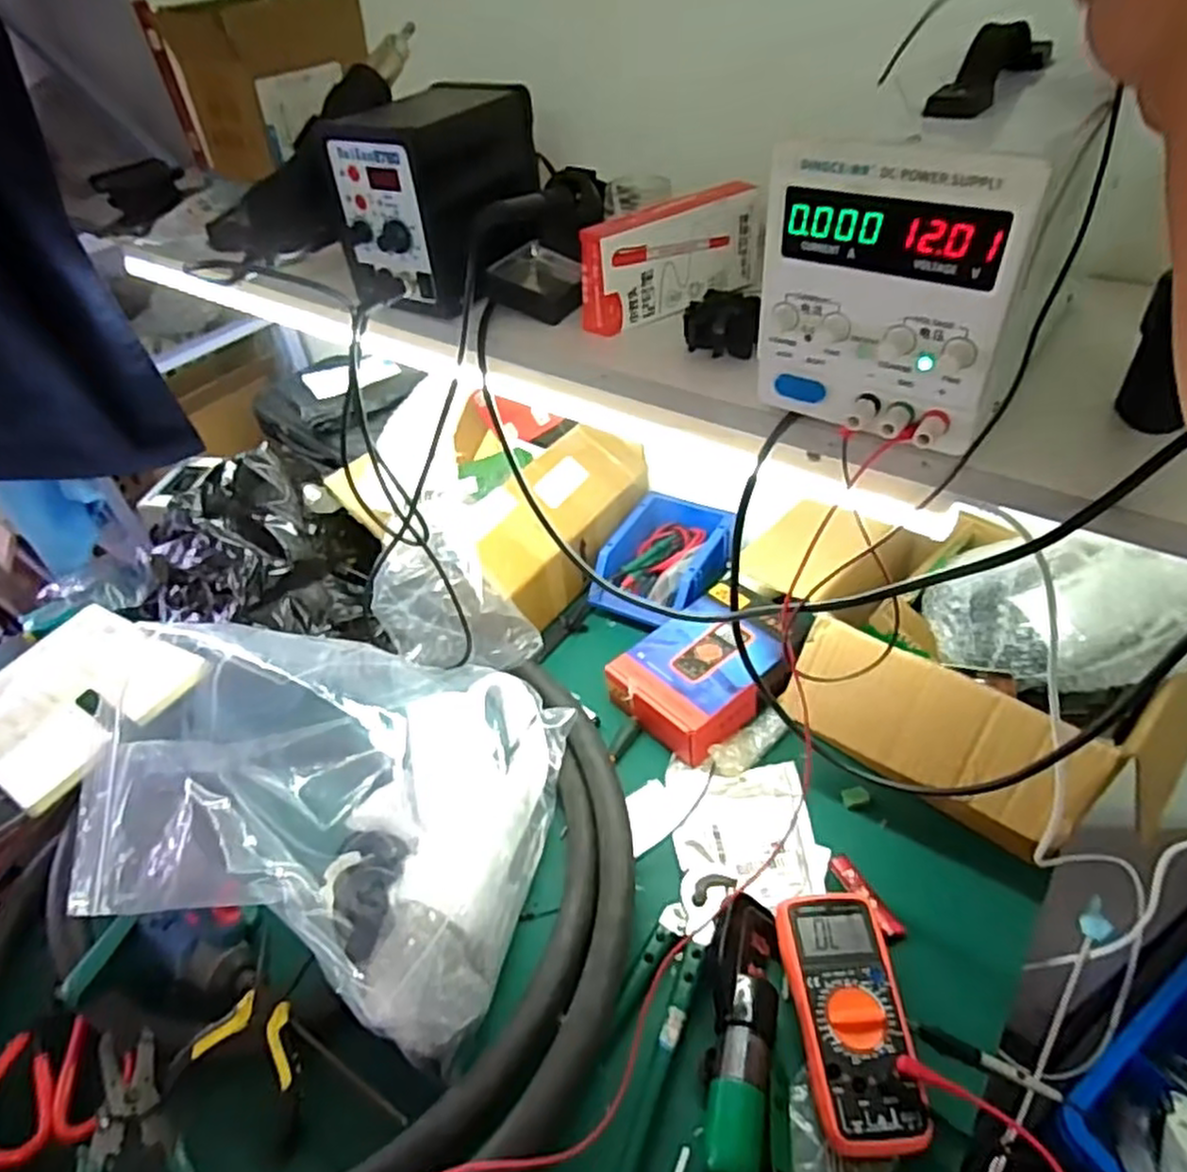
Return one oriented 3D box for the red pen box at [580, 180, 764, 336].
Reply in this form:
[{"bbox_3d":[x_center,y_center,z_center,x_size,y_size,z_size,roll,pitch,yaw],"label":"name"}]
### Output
[{"bbox_3d":[0.063,-0.254,0.575,0.156,0.073,0.029,-26,47,-19],"label":"red pen box"}]

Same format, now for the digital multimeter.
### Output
[{"bbox_3d":[0.198,0.333,0.579,0.081,0.040,0.171,-4,43,3],"label":"digital multimeter"}]

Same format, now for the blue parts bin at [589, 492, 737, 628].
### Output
[{"bbox_3d":[0.094,-0.032,0.947,0.142,0.069,0.203,20,49,25],"label":"blue parts bin"}]

